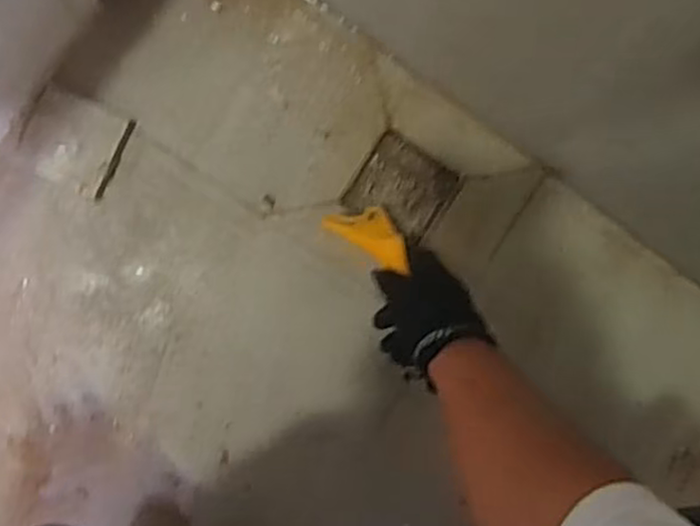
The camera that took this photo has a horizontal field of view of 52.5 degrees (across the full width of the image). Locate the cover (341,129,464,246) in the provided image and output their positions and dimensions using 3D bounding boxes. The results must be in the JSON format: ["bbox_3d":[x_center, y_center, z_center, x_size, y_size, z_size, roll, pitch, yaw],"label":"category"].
[{"bbox_3d":[0.056,-0.077,0.751,0.096,0.018,0.091,33,86,-6],"label":"cover"}]

